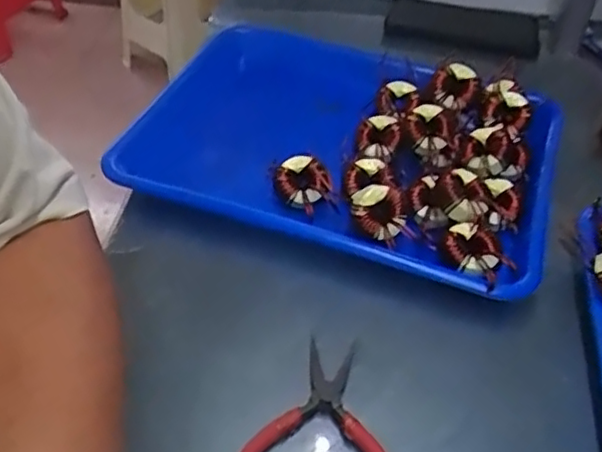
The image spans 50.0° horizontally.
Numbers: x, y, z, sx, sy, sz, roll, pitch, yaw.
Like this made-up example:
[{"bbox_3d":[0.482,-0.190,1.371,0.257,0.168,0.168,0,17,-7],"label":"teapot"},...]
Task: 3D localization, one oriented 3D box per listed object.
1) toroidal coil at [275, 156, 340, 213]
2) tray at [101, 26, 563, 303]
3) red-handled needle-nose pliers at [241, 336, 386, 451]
[{"bbox_3d":[0.003,-0.031,0.479,0.034,0.025,0.046,-15,47,-17],"label":"toroidal coil"},{"bbox_3d":[0.033,-0.077,0.529,0.338,0.042,0.248,17,46,14],"label":"tray"},{"bbox_3d":[0.011,0.116,0.370,0.093,0.008,0.108,6,45,3],"label":"red-handled needle-nose pliers"}]

